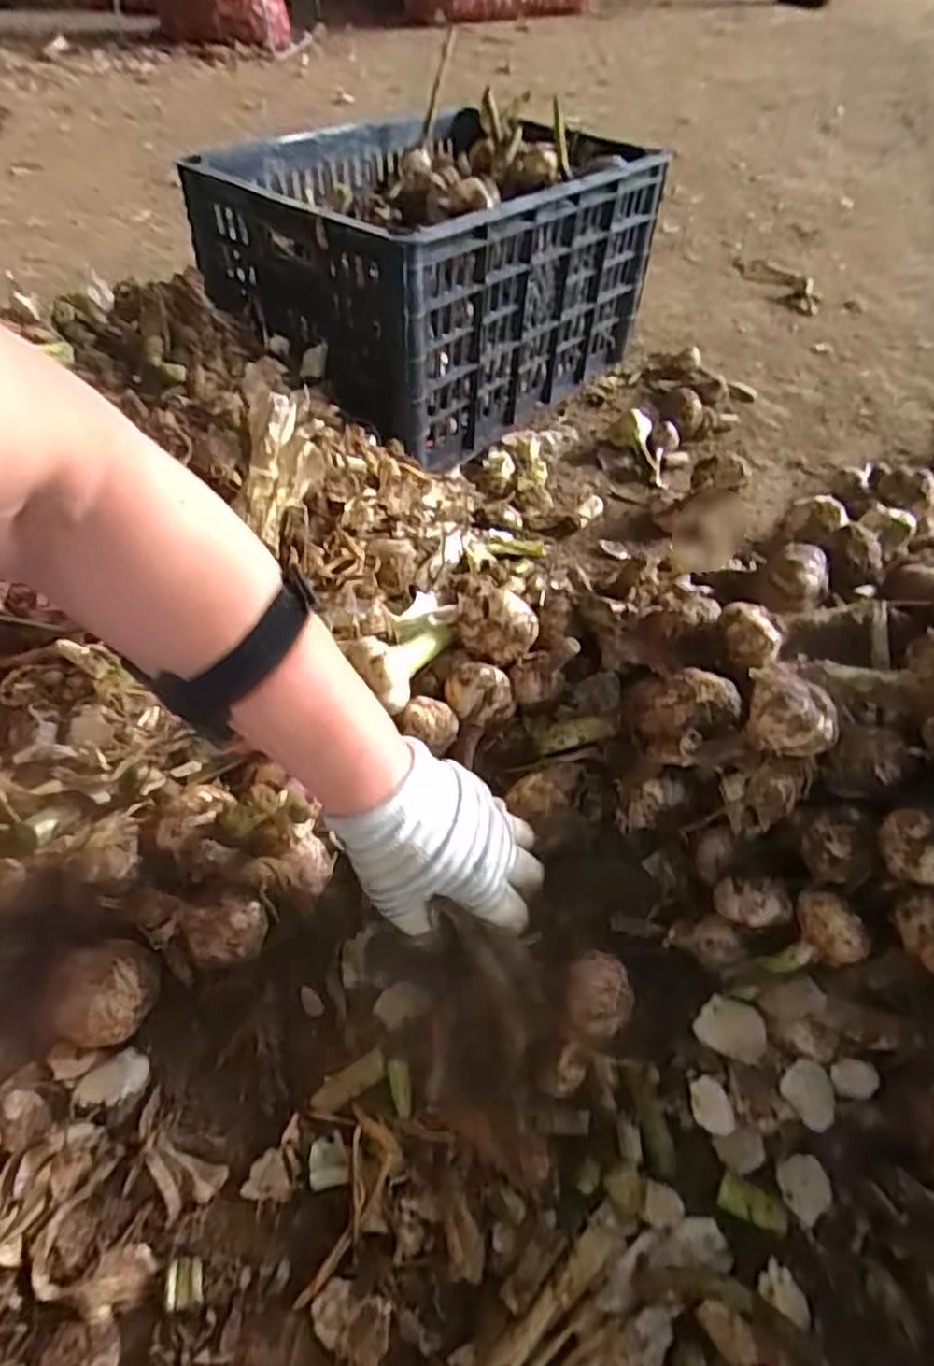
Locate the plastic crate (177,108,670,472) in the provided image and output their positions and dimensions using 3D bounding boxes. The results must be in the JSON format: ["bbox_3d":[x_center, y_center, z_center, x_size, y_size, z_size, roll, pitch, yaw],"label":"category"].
[{"bbox_3d":[-0.044,-0.440,0.753,0.311,0.235,0.405,32,56,21],"label":"plastic crate"}]

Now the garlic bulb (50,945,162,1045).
[{"bbox_3d":[-0.201,0.172,0.377,0.051,0.034,0.050,2,51,-2],"label":"garlic bulb"}]

